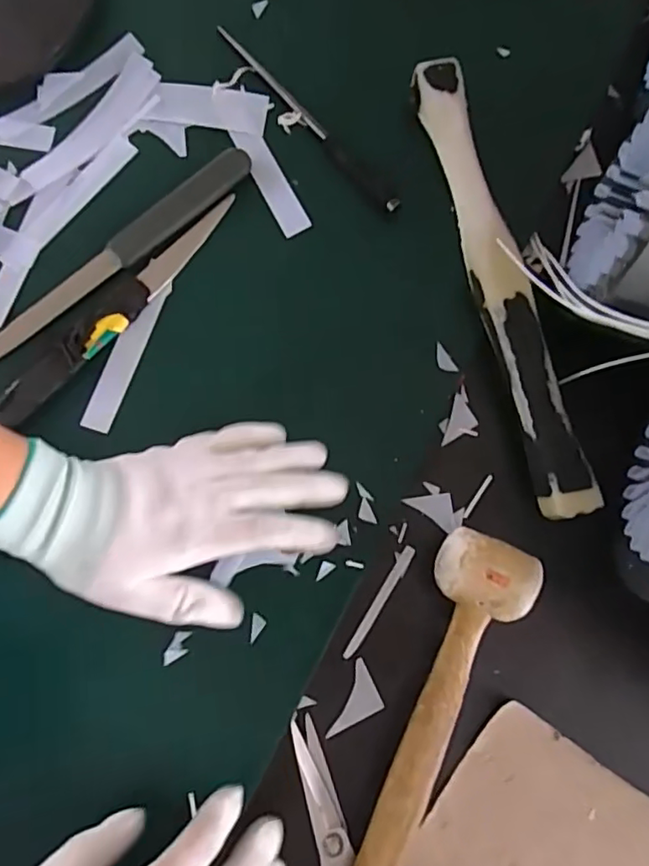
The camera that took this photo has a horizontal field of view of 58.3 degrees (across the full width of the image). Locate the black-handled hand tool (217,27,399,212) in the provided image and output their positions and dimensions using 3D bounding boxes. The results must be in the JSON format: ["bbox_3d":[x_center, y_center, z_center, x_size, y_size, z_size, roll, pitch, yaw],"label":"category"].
[{"bbox_3d":[-0.013,-0.233,0.425,0.016,0.010,0.199,-38,81,-6],"label":"black-handled hand tool"}]

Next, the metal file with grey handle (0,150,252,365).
[{"bbox_3d":[-0.155,-0.118,0.408,0.253,0.009,0.027,-41,82,-7],"label":"metal file with grey handle"}]

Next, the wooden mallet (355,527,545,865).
[{"bbox_3d":[0.062,0.187,0.336,0.059,0.039,0.259,18,80,4],"label":"wooden mallet"}]

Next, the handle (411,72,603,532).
[{"bbox_3d":[0.116,-0.100,0.389,0.033,0.032,0.314,-14,80,-2],"label":"handle"}]

